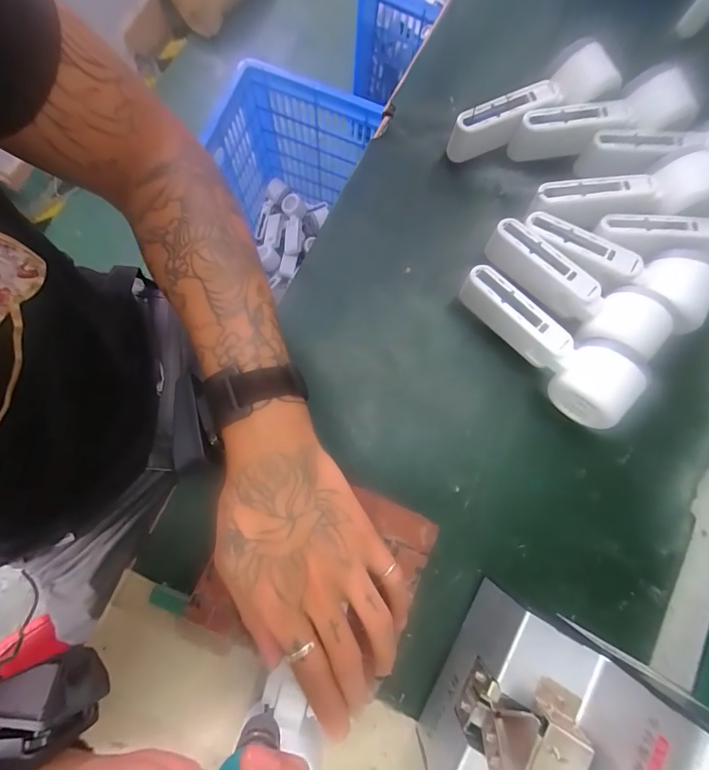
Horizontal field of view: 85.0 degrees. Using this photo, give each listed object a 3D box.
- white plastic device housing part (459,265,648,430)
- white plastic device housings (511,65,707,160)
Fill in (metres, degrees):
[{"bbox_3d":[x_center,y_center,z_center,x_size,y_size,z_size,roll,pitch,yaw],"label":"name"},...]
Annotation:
[{"bbox_3d":[0.156,-0.035,0.323,0.160,0.060,0.056,38,81,5],"label":"white plastic device housing part"},{"bbox_3d":[0.225,-0.246,0.353,0.157,0.040,0.056,-10,80,10],"label":"white plastic device housings"}]

